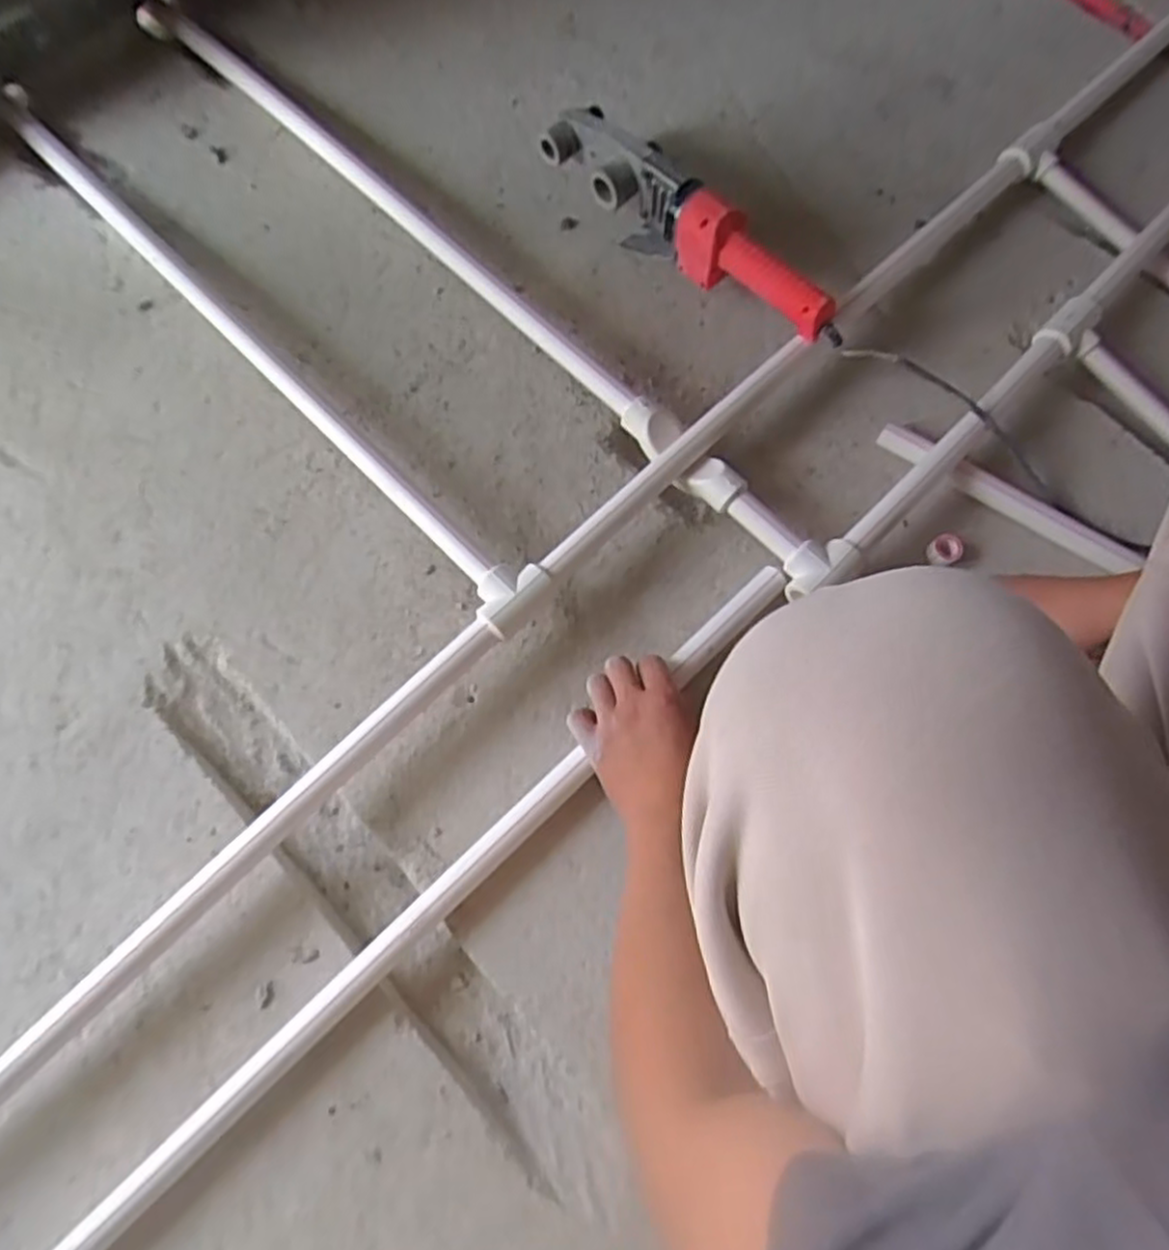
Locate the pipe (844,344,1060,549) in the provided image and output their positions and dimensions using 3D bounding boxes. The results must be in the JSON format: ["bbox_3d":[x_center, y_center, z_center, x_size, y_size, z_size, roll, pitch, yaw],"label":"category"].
[{"bbox_3d":[0.340,-0.167,0.694,0.298,0.023,0.026,-44,79,-12],"label":"pipe"}]

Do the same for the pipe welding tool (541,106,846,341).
[{"bbox_3d":[0.098,-0.369,0.734,0.058,0.103,0.352,-44,79,-12],"label":"pipe welding tool"}]

